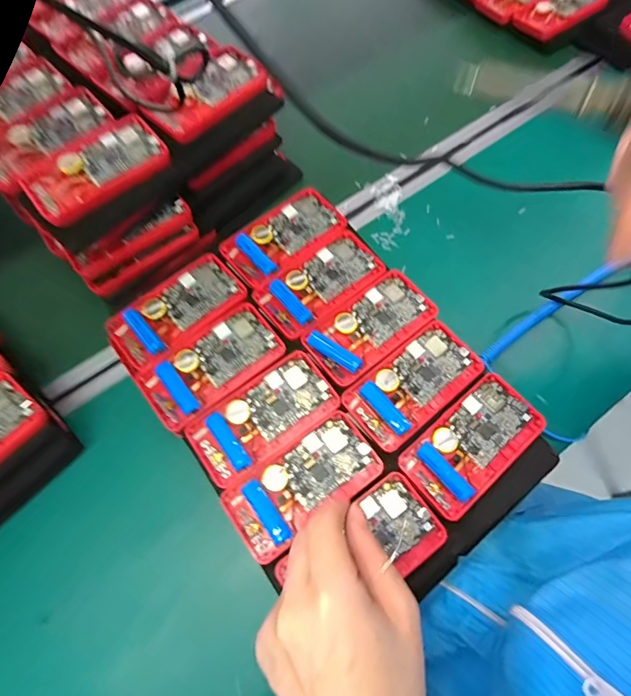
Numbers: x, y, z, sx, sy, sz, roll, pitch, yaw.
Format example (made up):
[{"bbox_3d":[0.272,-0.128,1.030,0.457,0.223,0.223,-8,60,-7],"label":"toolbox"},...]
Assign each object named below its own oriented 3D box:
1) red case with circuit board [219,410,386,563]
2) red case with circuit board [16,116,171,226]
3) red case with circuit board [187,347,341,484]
[{"bbox_3d":[-0.010,0.109,0.337,0.122,0.025,0.062,-34,70,-11],"label":"red case with circuit board"},{"bbox_3d":[-0.195,-0.161,0.369,0.120,0.017,0.059,-39,71,-12],"label":"red case with circuit board"},{"bbox_3d":[-0.044,0.056,0.350,0.121,0.015,0.063,-35,70,-11],"label":"red case with circuit board"}]

